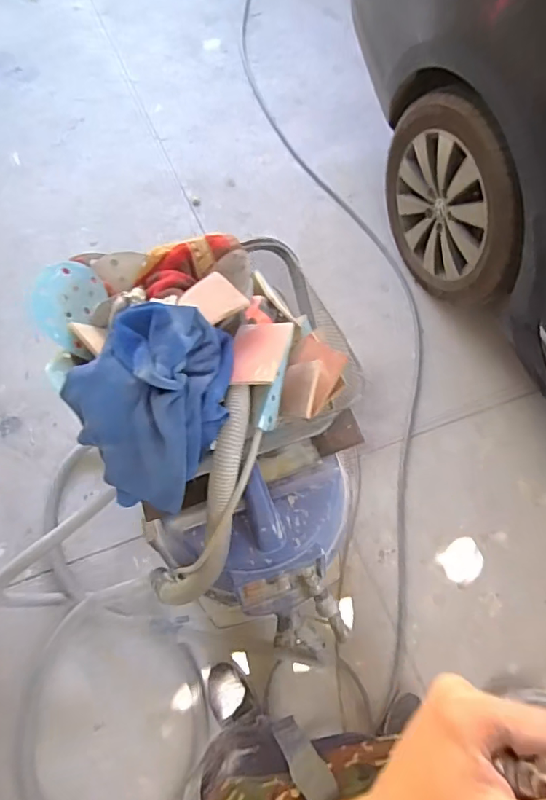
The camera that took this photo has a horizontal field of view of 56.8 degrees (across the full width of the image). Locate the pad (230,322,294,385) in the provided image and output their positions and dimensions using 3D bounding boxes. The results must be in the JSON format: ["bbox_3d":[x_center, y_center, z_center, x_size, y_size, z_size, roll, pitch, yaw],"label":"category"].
[{"bbox_3d":[-0.019,-0.060,0.651,0.076,0.012,0.106,-5,49,25],"label":"pad"}]

